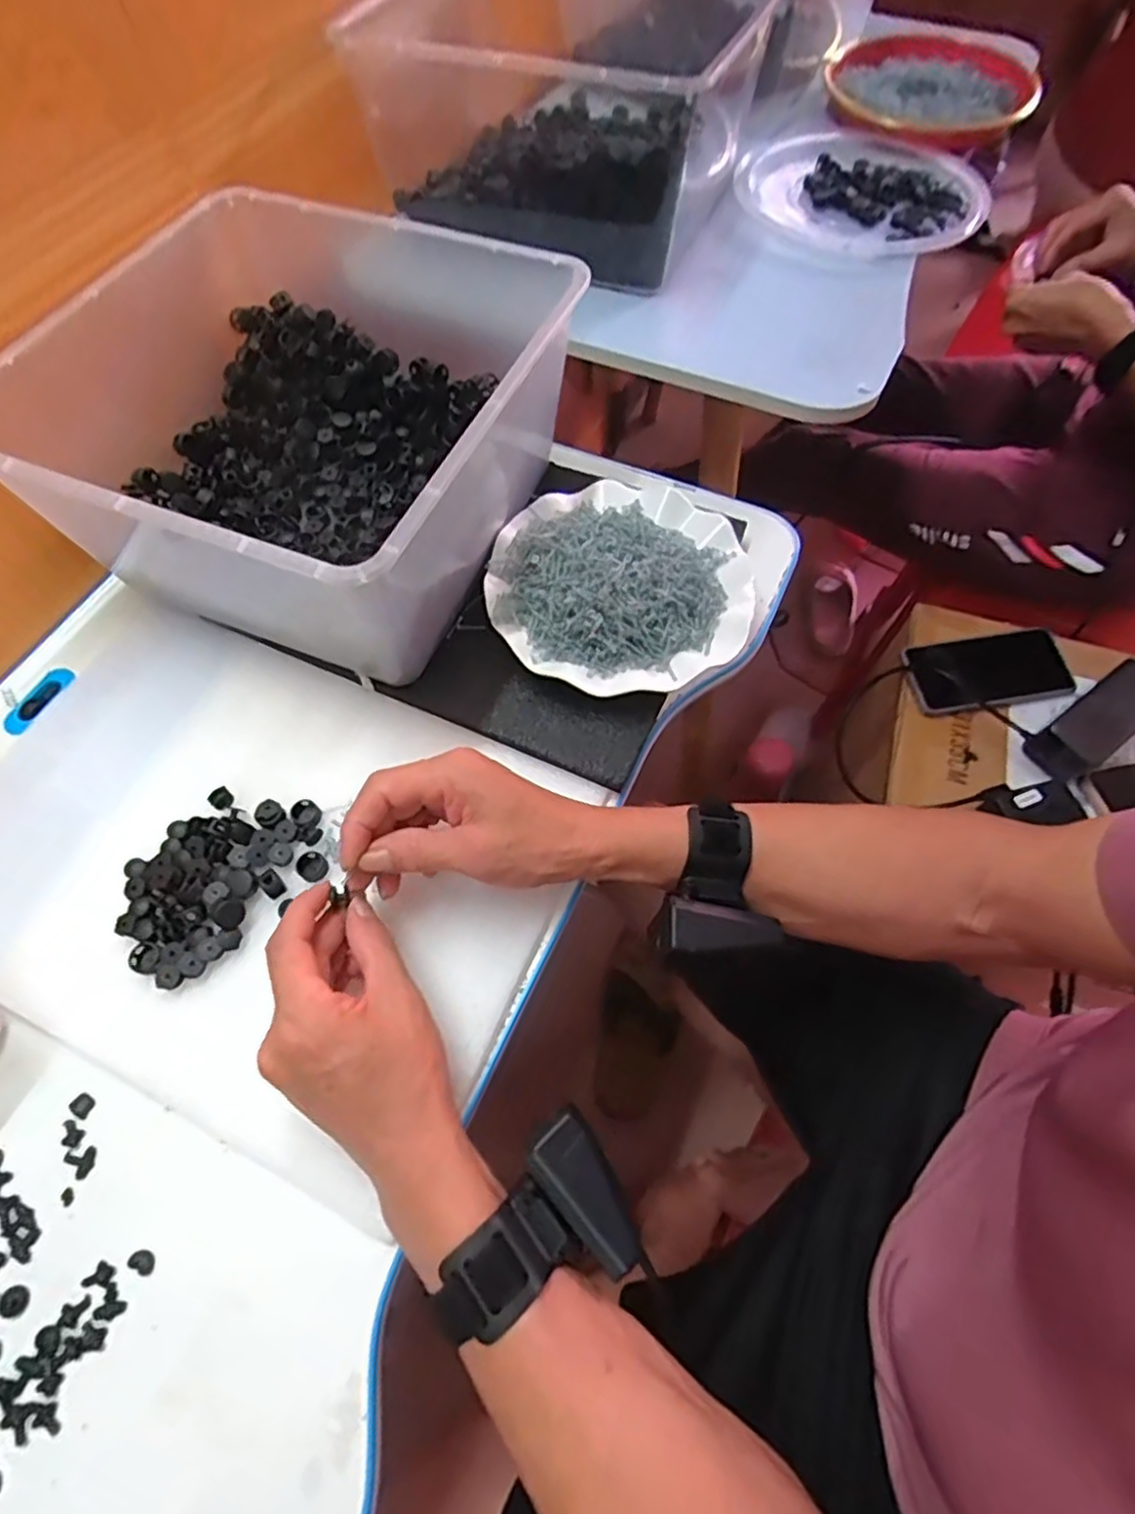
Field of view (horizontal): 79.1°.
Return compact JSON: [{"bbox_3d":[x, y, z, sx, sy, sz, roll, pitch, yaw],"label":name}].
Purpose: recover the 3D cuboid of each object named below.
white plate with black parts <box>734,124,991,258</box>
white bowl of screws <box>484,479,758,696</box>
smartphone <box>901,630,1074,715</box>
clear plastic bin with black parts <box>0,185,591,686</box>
[{"bbox_3d":[0.283,-0.554,0.668,0.229,0.025,0.215,0,63,1],"label":"white plate with black parts"},{"bbox_3d":[0.036,-0.129,0.477,0.177,0.028,0.174,0,63,1],"label":"white bowl of screws"},{"bbox_3d":[0.429,-0.087,0.697,0.166,0.015,0.077,-9,70,-7],"label":"smartphone"},{"bbox_3d":[-0.175,-0.224,0.472,0.300,0.128,0.297,21,65,11],"label":"clear plastic bin with black parts"}]

